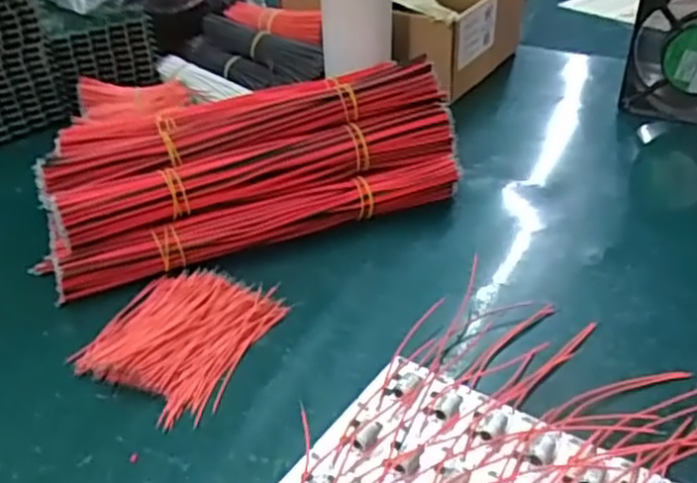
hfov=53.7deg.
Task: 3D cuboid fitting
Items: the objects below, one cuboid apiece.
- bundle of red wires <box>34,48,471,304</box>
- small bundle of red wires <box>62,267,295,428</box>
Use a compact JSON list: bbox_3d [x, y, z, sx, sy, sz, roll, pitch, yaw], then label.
[{"bbox_3d":[-0.067,-0.059,0.508,0.293,0.089,0.107,-14,36,-18],"label":"bundle of red wires"},{"bbox_3d":[-0.104,0.054,0.413,0.096,0.014,0.106,12,36,19],"label":"small bundle of red wires"}]

